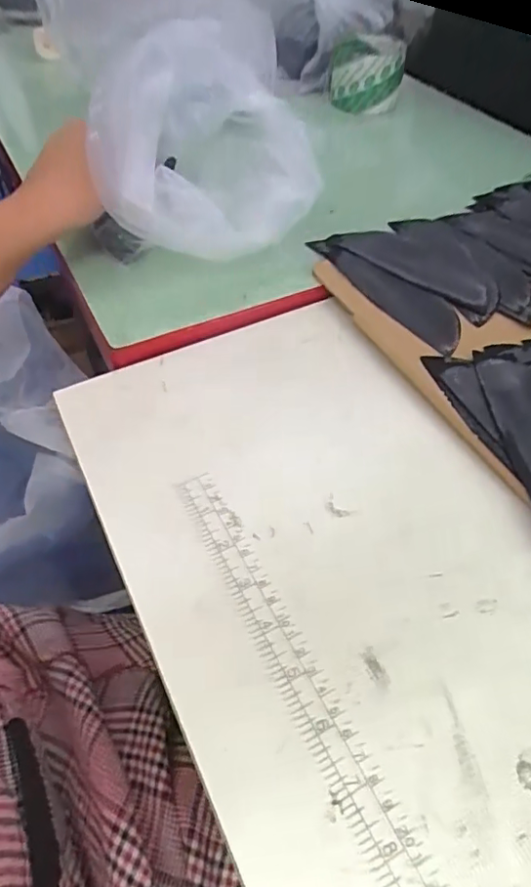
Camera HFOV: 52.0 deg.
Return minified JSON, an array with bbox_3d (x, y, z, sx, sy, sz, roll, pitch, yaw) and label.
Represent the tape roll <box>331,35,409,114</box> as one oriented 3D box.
[{"bbox_3d":[0.120,-0.443,0.649,0.085,0.071,0.082,7,52,4],"label":"tape roll"}]

